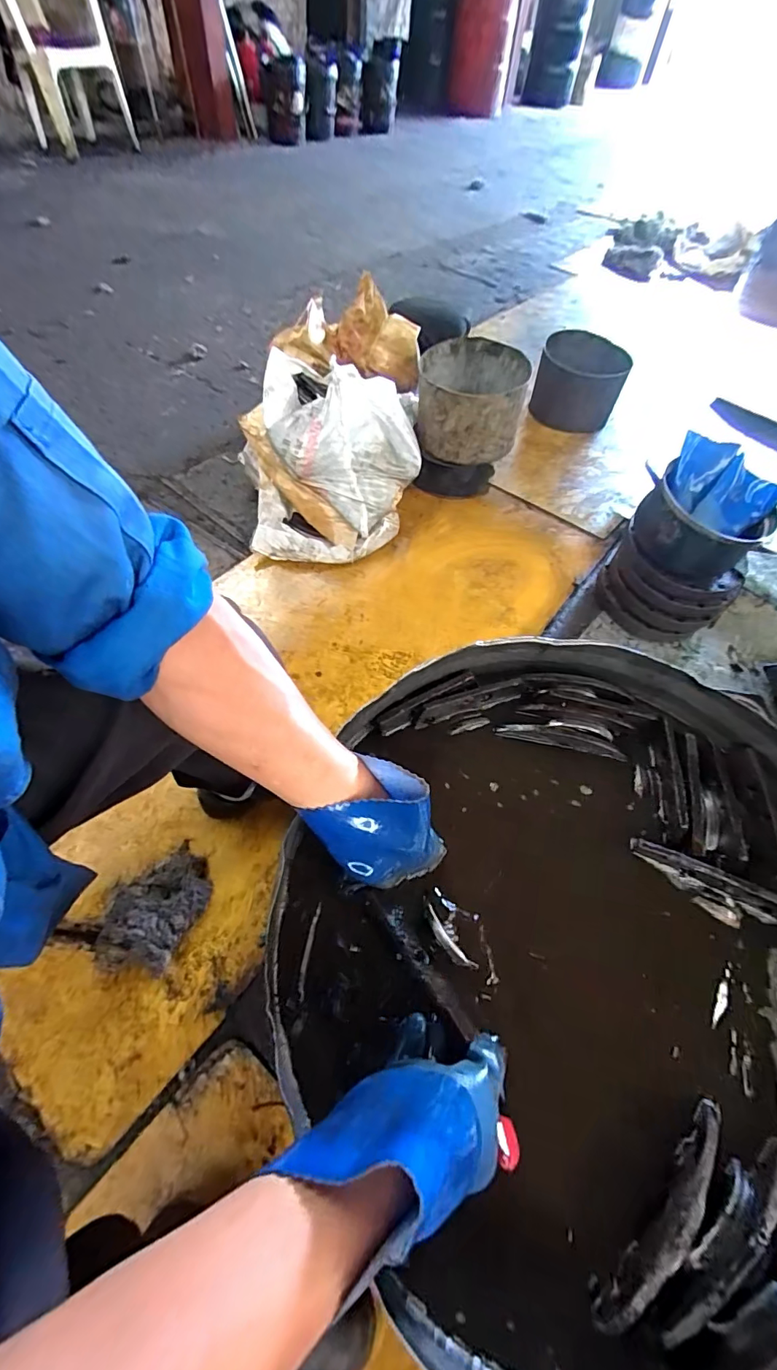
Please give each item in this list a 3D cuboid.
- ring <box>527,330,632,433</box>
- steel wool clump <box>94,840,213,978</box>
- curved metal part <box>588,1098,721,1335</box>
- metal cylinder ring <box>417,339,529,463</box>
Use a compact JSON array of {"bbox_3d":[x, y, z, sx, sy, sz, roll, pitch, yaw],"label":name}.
[{"bbox_3d":[0.629,-1.004,1.591,0.268,0.214,0.219,15,57,9],"label":"ring"},{"bbox_3d":[-0.362,0.344,0.755,0.121,0.069,0.191,8,56,5],"label":"steel wool clump"},{"bbox_3d":[0.209,0.388,0.349,0.165,0.038,0.024,-34,66,-23],"label":"curved metal part"},{"bbox_3d":[0.218,-0.763,1.297,0.276,0.197,0.272,2,57,-3],"label":"metal cylinder ring"}]

